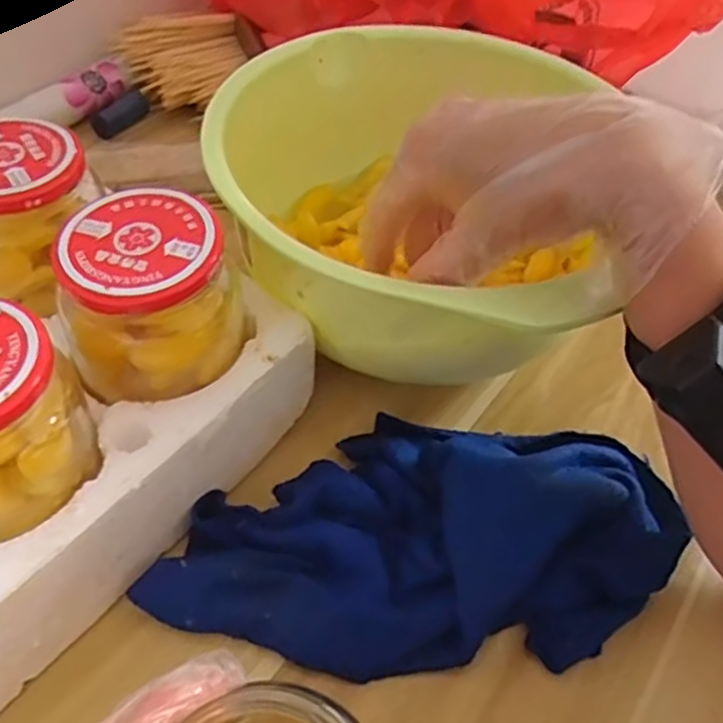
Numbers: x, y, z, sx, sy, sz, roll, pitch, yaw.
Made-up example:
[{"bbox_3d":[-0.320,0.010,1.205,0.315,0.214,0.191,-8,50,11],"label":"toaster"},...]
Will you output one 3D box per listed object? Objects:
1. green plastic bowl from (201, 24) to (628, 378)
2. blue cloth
[{"bbox_3d":[0.032,-0.091,0.406,0.228,0.107,0.262,-9,51,-13],"label":"green plastic bowl"},{"bbox_3d":[0.034,0.082,0.344,0.257,0.040,0.124,0,50,-6],"label":"blue cloth"}]

